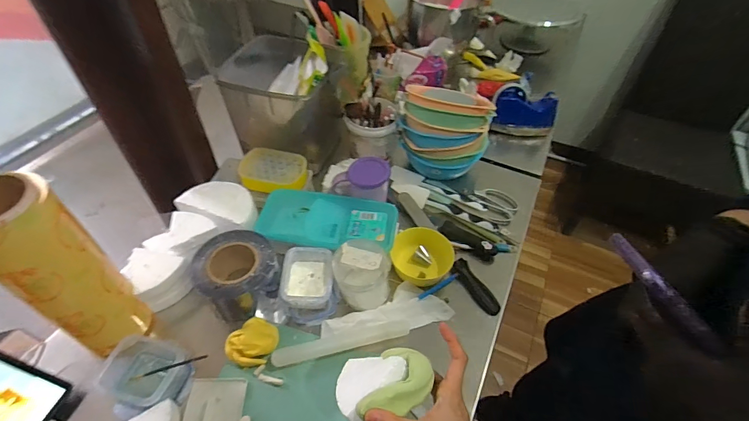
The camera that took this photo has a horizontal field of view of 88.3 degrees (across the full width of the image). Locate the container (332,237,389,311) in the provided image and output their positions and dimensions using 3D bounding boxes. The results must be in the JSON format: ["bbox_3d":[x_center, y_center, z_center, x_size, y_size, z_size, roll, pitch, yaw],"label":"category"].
[{"bbox_3d":[-0.019,0.110,0.665,0.099,0.096,0.084,-2,49,-3],"label":"container"}]

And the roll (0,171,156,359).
[{"bbox_3d":[-0.424,0.096,0.539,0.102,0.322,0.081,-31,56,-26],"label":"roll"}]

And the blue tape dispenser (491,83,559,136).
[{"bbox_3d":[0.398,-0.264,1.031,0.158,0.098,0.078,4,48,2],"label":"blue tape dispenser"}]

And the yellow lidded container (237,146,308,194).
[{"bbox_3d":[-0.221,-0.087,0.841,0.140,0.032,0.104,6,49,4],"label":"yellow lidded container"}]

